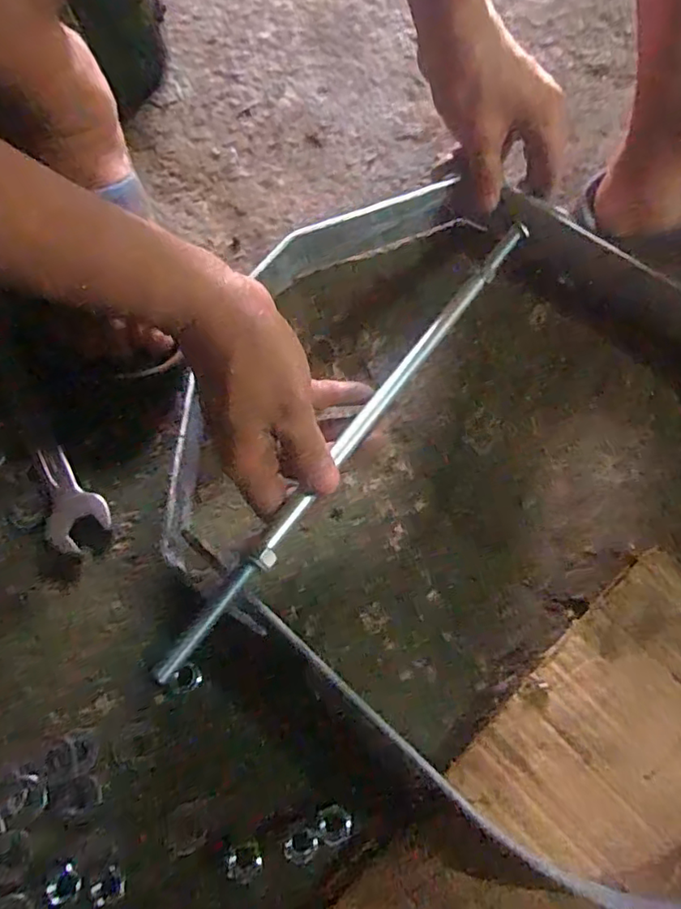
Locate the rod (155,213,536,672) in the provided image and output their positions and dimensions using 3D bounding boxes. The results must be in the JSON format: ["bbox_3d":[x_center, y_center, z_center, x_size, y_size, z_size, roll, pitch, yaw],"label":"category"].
[{"bbox_3d":[0.024,-0.030,0.371,0.015,0.008,0.392,34,64,10],"label":"rod"}]

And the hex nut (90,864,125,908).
[{"bbox_3d":[-0.126,0.233,0.315,0.016,0.006,0.016,-16,69,-7],"label":"hex nut"}]

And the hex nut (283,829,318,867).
[{"bbox_3d":[-0.022,0.216,0.321,0.019,0.004,0.016,-33,72,-13],"label":"hex nut"}]

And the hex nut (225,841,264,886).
[{"bbox_3d":[-0.053,0.224,0.319,0.021,0.004,0.017,-23,70,-9],"label":"hex nut"}]

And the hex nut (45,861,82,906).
[{"bbox_3d":[-0.149,0.230,0.313,0.018,0.004,0.016,-21,59,-25],"label":"hex nut"}]

